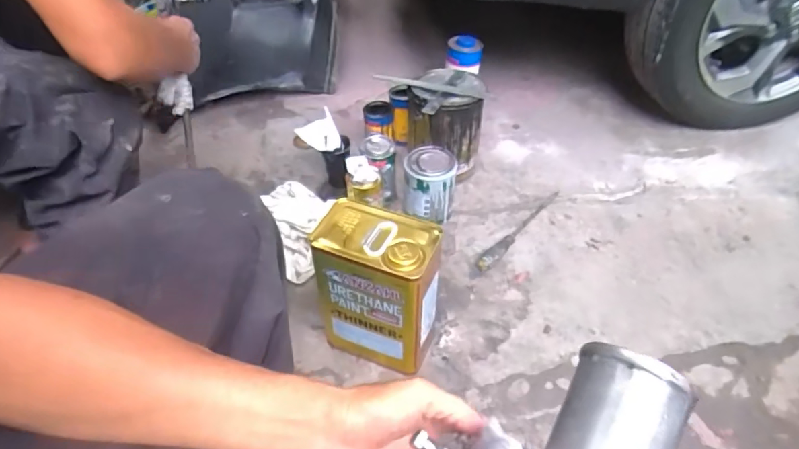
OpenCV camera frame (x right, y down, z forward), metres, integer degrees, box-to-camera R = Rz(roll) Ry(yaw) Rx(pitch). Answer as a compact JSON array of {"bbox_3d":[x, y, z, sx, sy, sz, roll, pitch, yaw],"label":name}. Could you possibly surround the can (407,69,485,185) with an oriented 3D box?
[{"bbox_3d":[0.095,-0.206,1.103,0.161,0.210,0.186,19,48,20],"label":"can"}]

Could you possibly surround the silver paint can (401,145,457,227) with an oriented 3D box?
[{"bbox_3d":[0.060,-0.080,1.039,0.106,0.133,0.114,-2,44,0],"label":"silver paint can"}]

